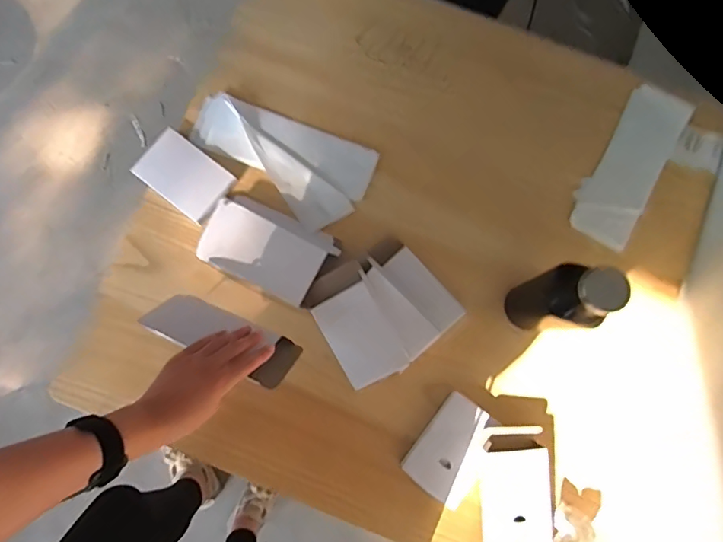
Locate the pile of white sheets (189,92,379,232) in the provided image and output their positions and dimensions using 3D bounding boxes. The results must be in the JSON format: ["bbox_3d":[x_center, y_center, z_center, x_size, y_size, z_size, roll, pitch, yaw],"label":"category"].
[{"bbox_3d":[-0.122,-0.168,0.714,0.267,0.030,0.142,27,82,1],"label":"pile of white sheets"}]

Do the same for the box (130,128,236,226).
[{"bbox_3d":[-0.255,-0.137,0.693,0.126,0.017,0.085,37,82,3],"label":"box"}]

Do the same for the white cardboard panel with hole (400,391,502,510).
[{"bbox_3d":[0.125,0.240,0.643,0.089,0.015,0.129,37,82,3],"label":"white cardboard panel with hole"}]

